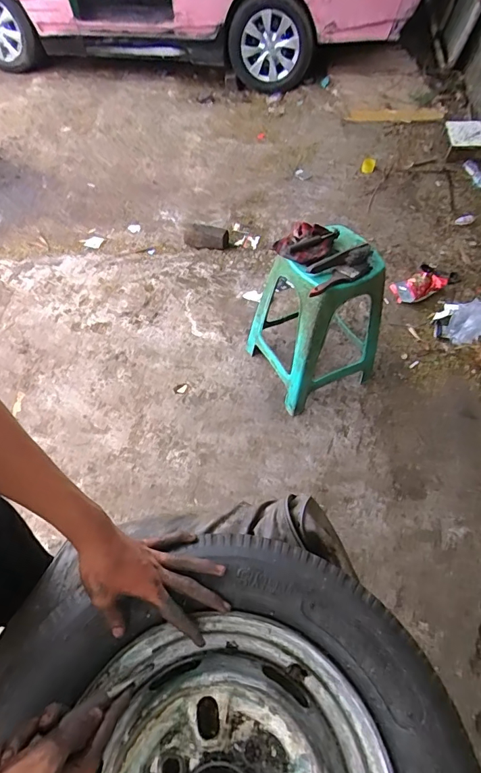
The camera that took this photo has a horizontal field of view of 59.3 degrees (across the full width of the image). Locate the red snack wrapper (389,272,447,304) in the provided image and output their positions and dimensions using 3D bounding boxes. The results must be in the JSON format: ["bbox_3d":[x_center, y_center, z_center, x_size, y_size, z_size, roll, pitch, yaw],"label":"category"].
[{"bbox_3d":[0.719,-0.405,1.689,0.219,0.072,0.113,-14,54,12],"label":"red snack wrapper"}]

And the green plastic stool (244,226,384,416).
[{"bbox_3d":[0.236,-0.213,1.308,0.296,0.494,0.336,-21,61,-17],"label":"green plastic stool"}]

